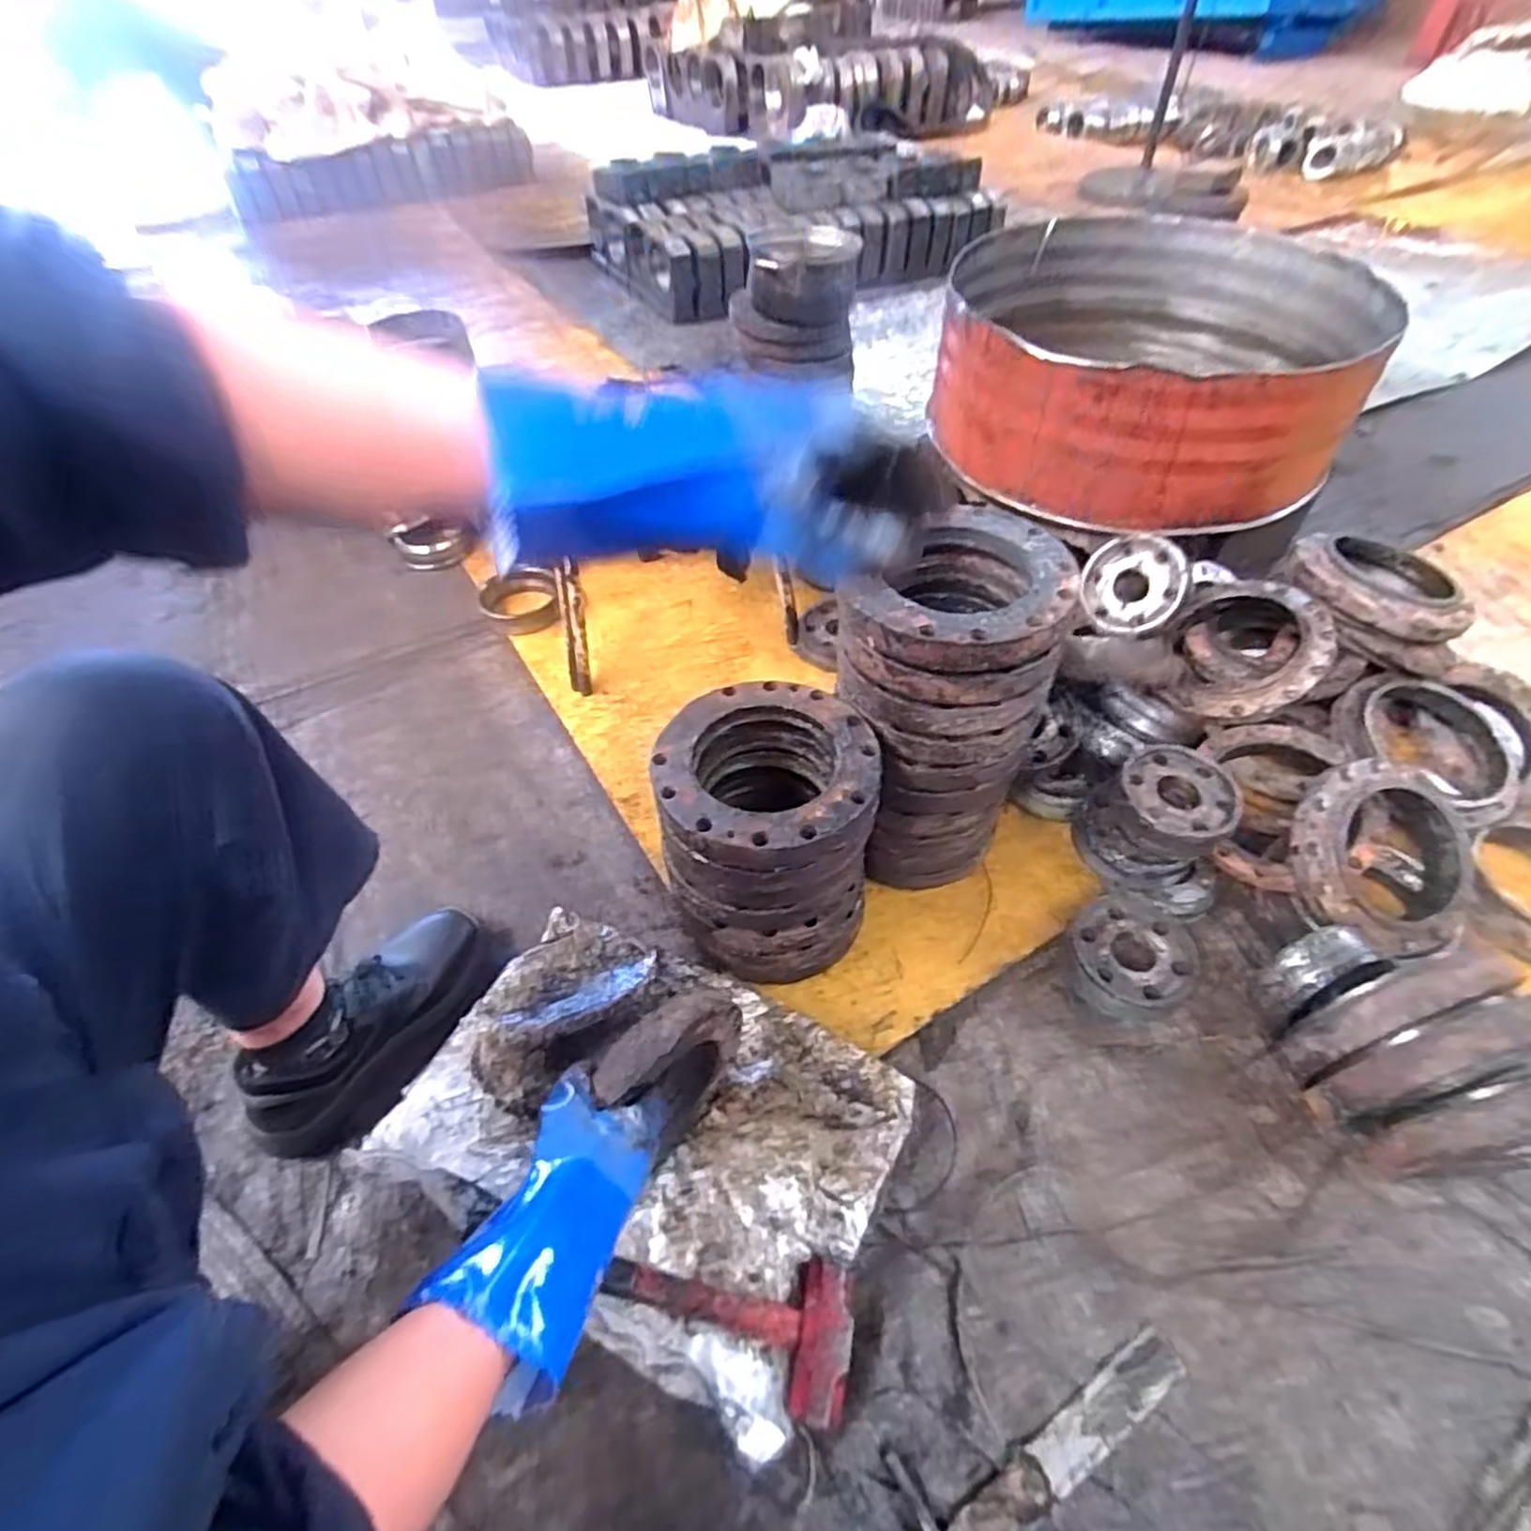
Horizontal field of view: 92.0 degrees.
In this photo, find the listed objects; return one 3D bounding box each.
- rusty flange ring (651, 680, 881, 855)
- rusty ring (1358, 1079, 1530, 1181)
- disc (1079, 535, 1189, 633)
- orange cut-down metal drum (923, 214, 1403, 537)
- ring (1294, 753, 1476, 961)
[{"bbox_3d":[0.001,-0.008,0.655,0.194,0.021,0.191,0,50,0],"label":"rusty flange ring"},{"bbox_3d":[0.595,0.300,0.609,0.173,0.197,0.043,-5,52,-5],"label":"rusty ring"},{"bbox_3d":[0.459,-0.226,0.927,0.118,0.025,0.115,3,95,37],"label":"disc"},{"bbox_3d":[0.524,-0.563,1.041,0.545,0.188,0.530,12,51,11],"label":"orange cut-down metal drum"},{"bbox_3d":[0.642,0.100,0.786,0.194,0.068,0.203,-32,86,-10],"label":"ring"}]

